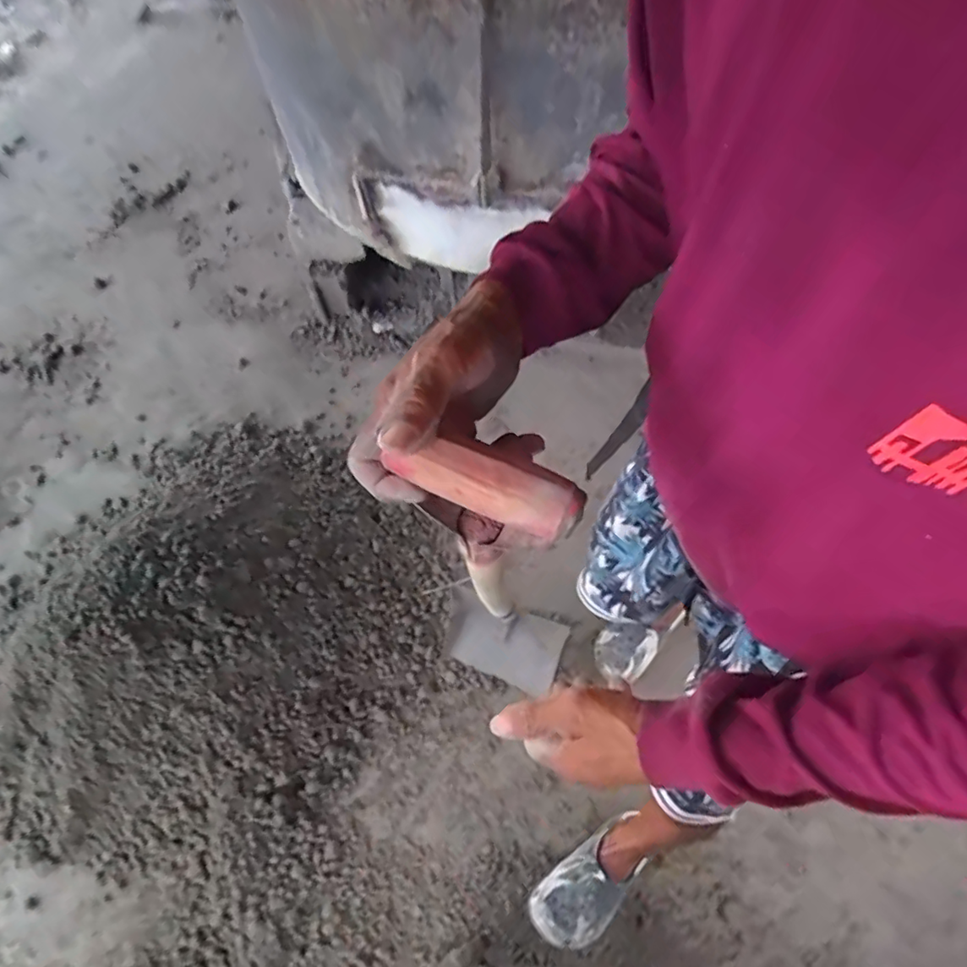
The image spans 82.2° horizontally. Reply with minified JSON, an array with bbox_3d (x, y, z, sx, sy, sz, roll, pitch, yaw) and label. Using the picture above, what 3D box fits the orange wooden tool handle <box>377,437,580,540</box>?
[{"bbox_3d":[0.001,0.000,0.287,0.100,0.022,0.028,19,63,9],"label":"orange wooden tool handle"}]

